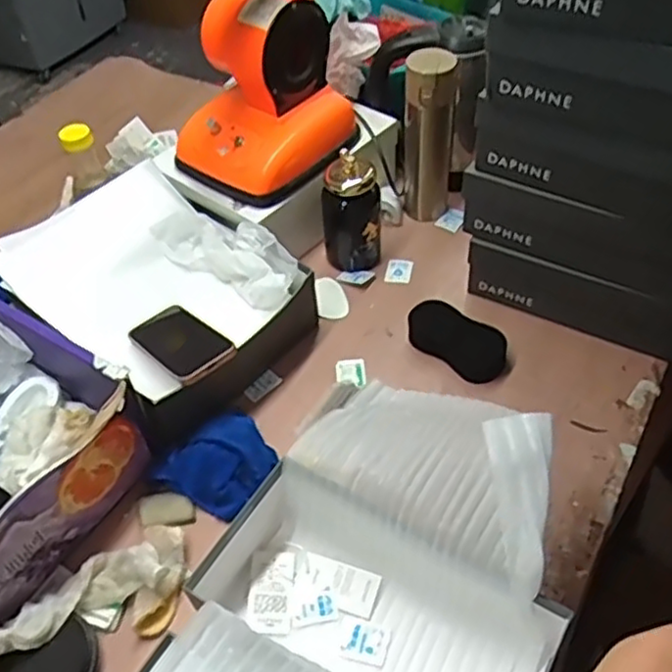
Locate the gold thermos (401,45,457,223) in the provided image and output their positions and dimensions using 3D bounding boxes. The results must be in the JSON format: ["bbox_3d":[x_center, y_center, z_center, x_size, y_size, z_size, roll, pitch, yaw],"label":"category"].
[{"bbox_3d":[0.130,-0.275,0.993,0.069,0.251,0.077,6,50,8],"label":"gold thermos"}]

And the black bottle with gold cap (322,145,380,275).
[{"bbox_3d":[0.024,-0.162,0.945,0.070,0.158,0.060,-27,53,-18],"label":"black bottle with gold cap"}]

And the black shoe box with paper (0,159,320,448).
[{"bbox_3d":[-0.218,-0.053,0.887,0.332,0.114,0.261,35,60,29],"label":"black shoe box with paper"}]

